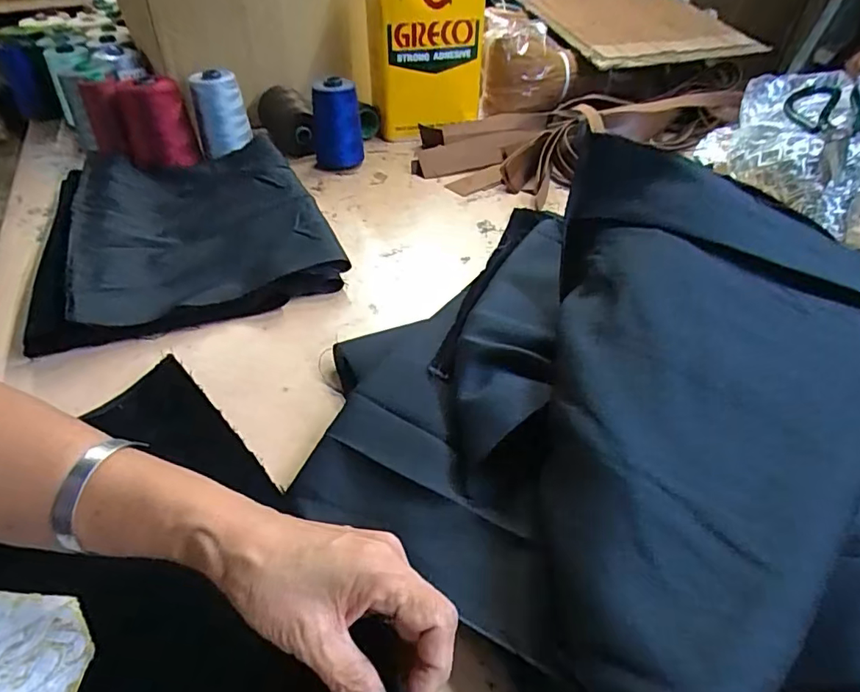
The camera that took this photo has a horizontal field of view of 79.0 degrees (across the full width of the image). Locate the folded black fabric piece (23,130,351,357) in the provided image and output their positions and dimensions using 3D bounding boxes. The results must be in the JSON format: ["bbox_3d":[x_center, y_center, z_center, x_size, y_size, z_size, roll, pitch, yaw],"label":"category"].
[{"bbox_3d":[-0.272,-0.135,0.575,0.273,0.053,0.342,-18,46,-19],"label":"folded black fabric piece"}]

